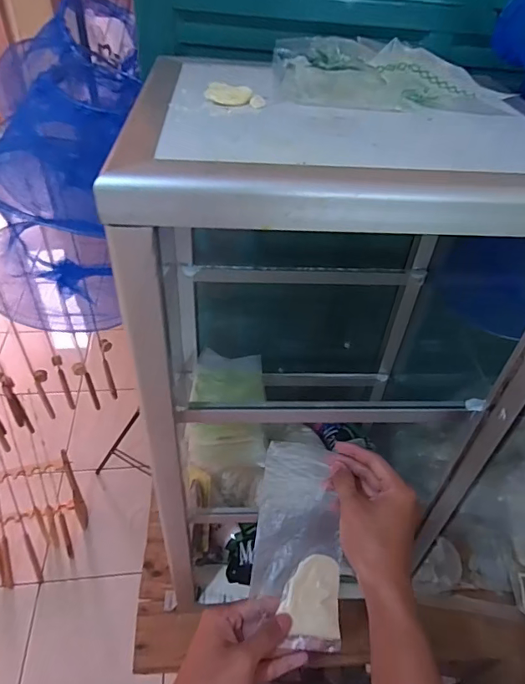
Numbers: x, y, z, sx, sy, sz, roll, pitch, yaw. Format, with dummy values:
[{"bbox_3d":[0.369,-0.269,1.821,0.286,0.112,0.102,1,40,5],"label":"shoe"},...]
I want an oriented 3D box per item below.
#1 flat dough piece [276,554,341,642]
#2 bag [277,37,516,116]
[{"bbox_3d":[0.050,0.259,0.475,0.057,0.004,0.073,3,67,-3],"label":"flat dough piece"},{"bbox_3d":[0.109,-0.245,0.420,0.195,0.032,0.118,0,45,-6],"label":"bag"}]

